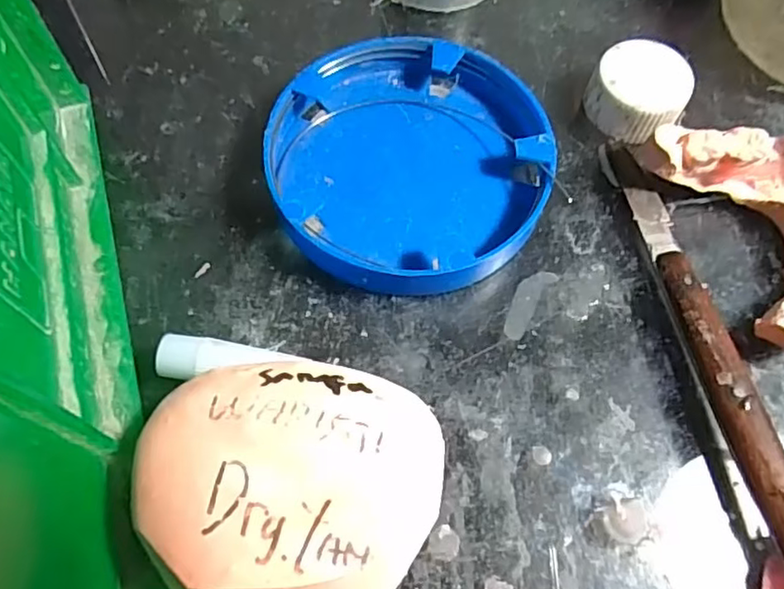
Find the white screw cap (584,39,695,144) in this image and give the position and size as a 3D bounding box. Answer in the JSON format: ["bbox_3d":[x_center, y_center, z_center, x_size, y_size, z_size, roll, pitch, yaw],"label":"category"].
[{"bbox_3d":[0.075,-0.061,0.189,0.027,0.017,0.026,0,65,-1],"label":"white screw cap"}]

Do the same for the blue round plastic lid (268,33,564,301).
[{"bbox_3d":[0.005,-0.039,0.178,0.078,0.015,0.078,0,65,-1],"label":"blue round plastic lid"}]

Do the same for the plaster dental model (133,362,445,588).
[{"bbox_3d":[-0.021,0.042,0.132,0.060,0.031,0.051,7,65,2],"label":"plaster dental model"}]

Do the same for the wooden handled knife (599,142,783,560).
[{"bbox_3d":[0.079,0.009,0.159,0.011,0.012,0.123,-9,66,-5],"label":"wooden handled knife"}]

